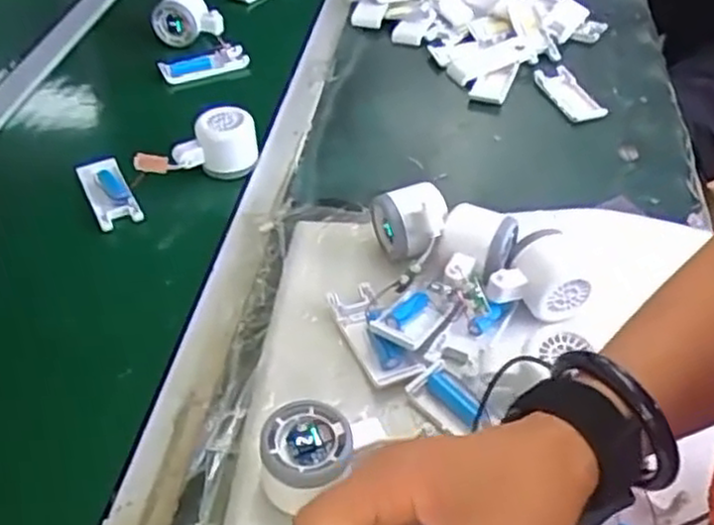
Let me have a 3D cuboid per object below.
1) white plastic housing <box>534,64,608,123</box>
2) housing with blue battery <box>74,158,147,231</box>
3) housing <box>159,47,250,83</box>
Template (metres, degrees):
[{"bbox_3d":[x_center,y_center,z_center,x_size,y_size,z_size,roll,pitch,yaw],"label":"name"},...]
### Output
[{"bbox_3d":[0.244,-0.196,0.868,0.045,0.008,0.105,-11,43,-10],"label":"white plastic housing"},{"bbox_3d":[-0.245,-0.068,0.743,0.039,0.021,0.095,-22,46,-21],"label":"housing with blue battery"},{"bbox_3d":[-0.187,-0.242,0.923,0.104,0.026,0.022,-16,44,-15],"label":"housing"}]

